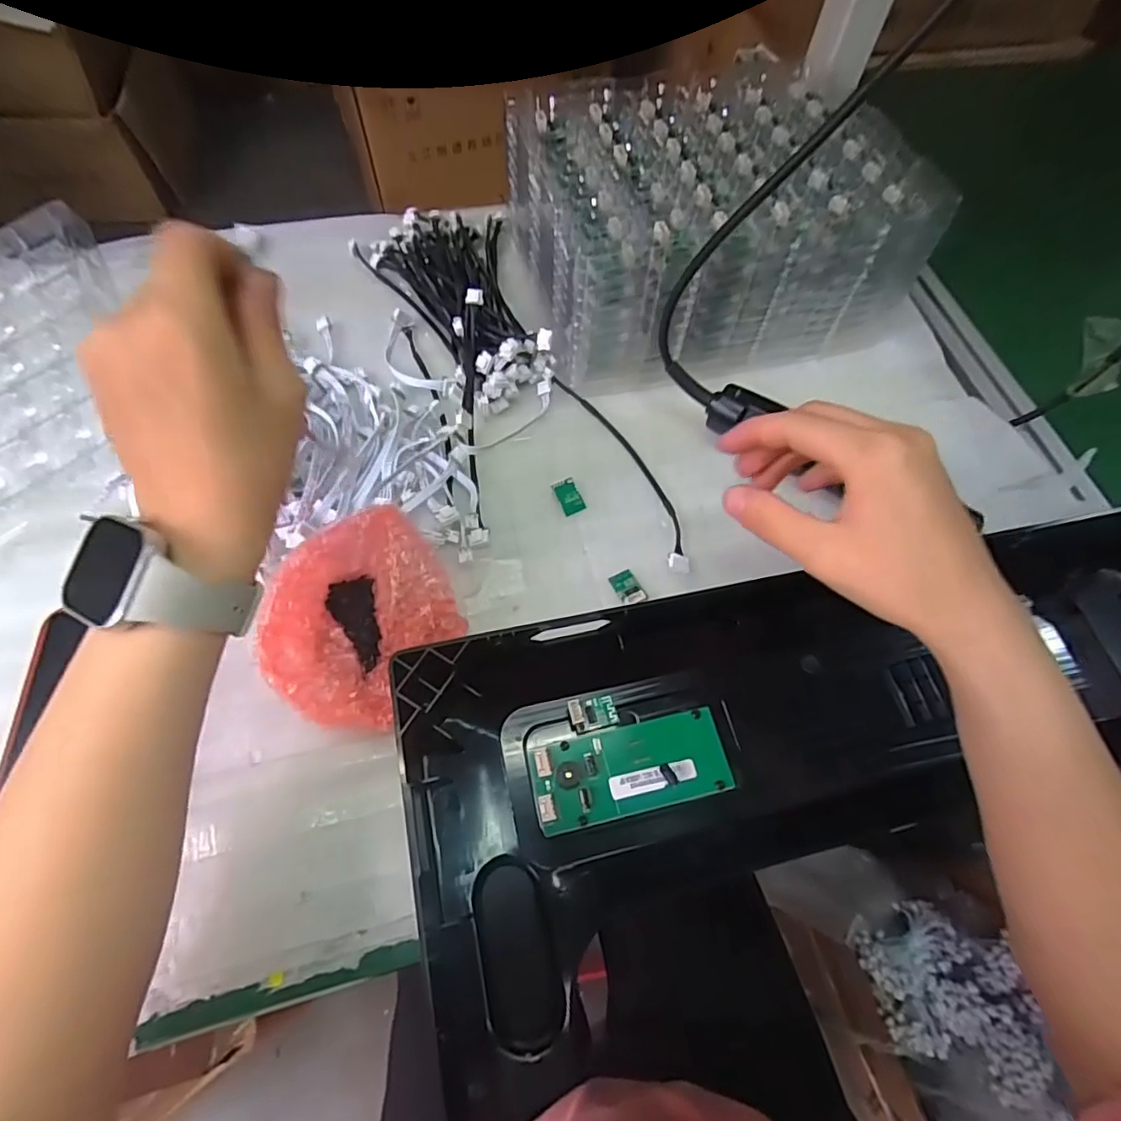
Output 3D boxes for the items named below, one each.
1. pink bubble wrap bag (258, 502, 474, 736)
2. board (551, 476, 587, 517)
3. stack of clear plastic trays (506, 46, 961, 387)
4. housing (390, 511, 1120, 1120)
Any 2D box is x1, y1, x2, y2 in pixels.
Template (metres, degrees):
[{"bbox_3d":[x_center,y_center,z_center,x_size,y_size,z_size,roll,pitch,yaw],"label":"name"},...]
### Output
[{"bbox_3d":[-0.112,0.032,0.338,0.094,0.048,0.111,33,66,13],"label":"pink bubble wrap bag"},{"bbox_3d":[0.007,-0.046,0.423,0.018,0.004,0.027,-23,83,-15],"label":"board"},{"bbox_3d":[0.116,-0.270,0.483,0.292,0.108,0.218,-17,65,-12],"label":"stack of clear plastic trays"},{"bbox_3d":[0.176,0.095,0.333,0.498,0.084,0.217,-12,64,-9],"label":"housing"}]

